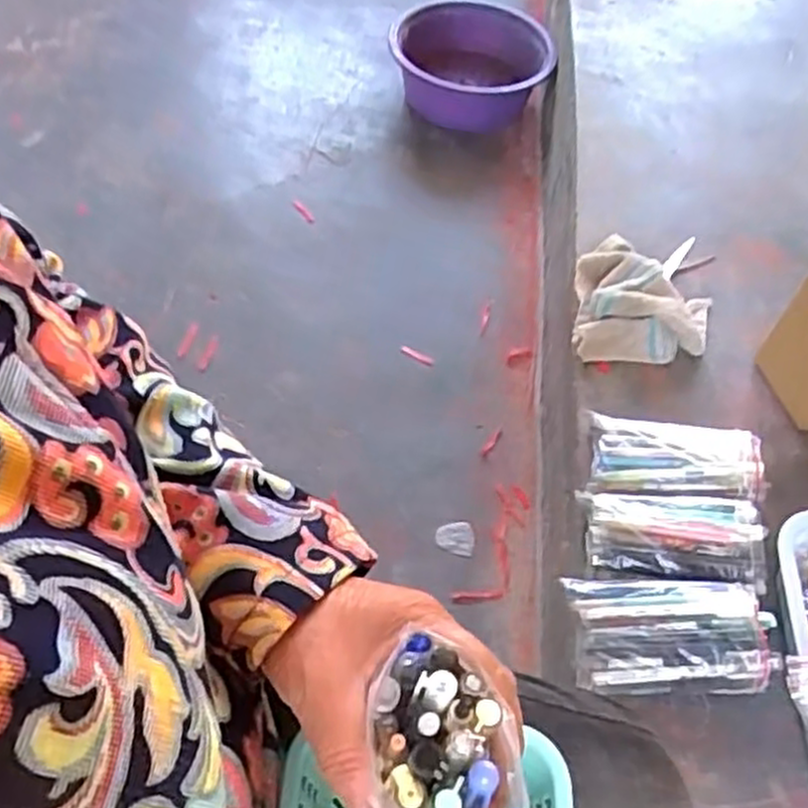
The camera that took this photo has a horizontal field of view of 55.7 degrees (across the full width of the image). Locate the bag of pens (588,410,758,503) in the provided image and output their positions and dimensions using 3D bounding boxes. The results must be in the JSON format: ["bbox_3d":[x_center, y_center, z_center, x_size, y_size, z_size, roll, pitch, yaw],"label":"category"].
[{"bbox_3d":[0.265,0.053,0.754,0.157,0.032,0.091,8,52,1],"label":"bag of pens"}]

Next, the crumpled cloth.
[{"bbox_3d":[0.281,-0.119,0.888,0.155,0.053,0.166,11,52,3],"label":"crumpled cloth"}]

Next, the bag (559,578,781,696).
[{"bbox_3d":[0.225,0.196,0.650,0.156,0.047,0.089,5,52,-2],"label":"bag"}]

